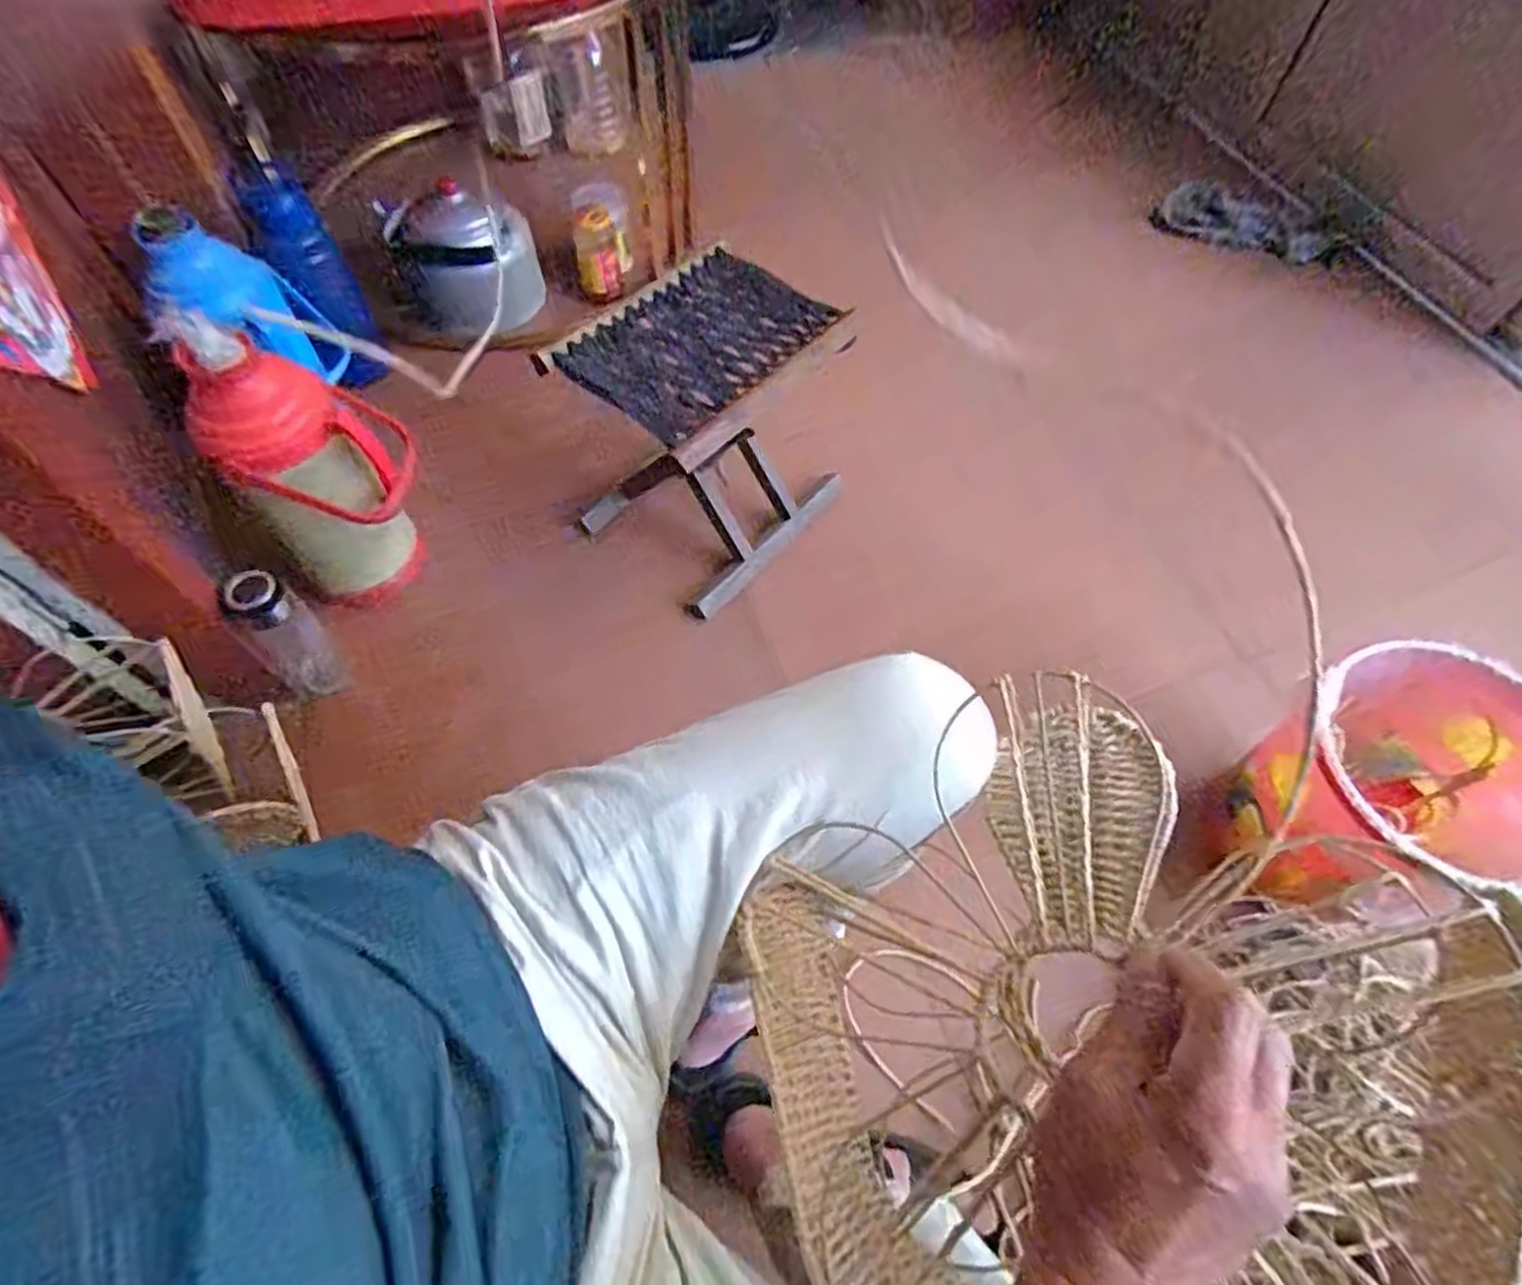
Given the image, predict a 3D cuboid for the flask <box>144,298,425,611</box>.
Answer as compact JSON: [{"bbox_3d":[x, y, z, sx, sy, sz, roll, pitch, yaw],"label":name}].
[{"bbox_3d":[-0.528,-0.207,0.944,0.185,0.382,0.143,-15,63,-8],"label":"flask"}]

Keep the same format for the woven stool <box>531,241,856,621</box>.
[{"bbox_3d":[-0.069,-0.274,1.037,0.265,0.326,0.303,35,67,17],"label":"woven stool"}]

